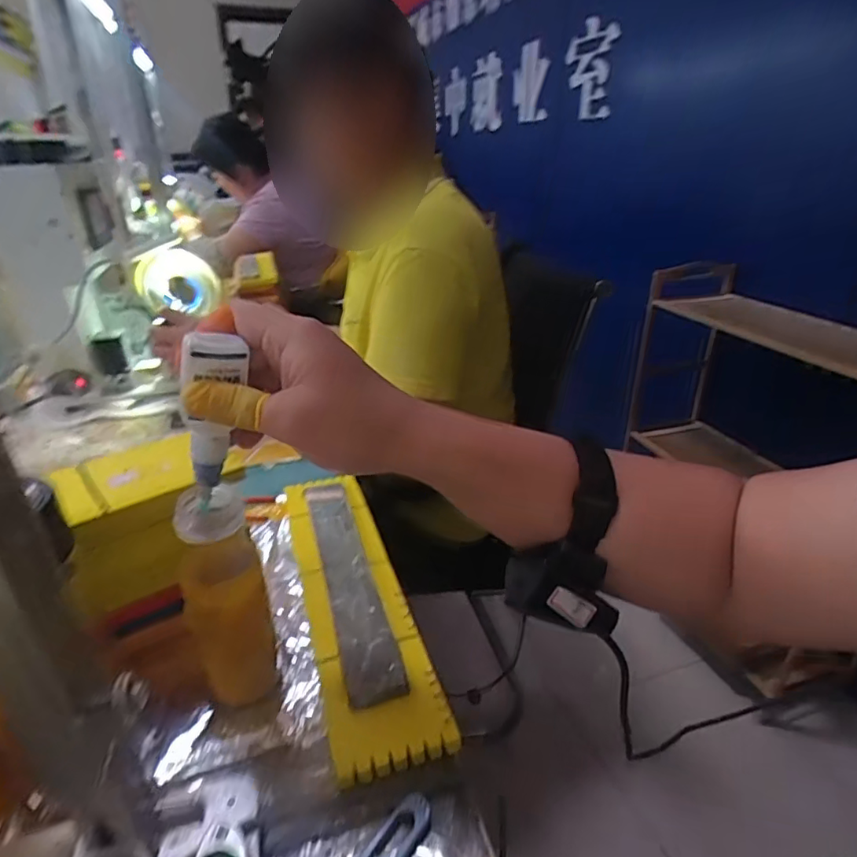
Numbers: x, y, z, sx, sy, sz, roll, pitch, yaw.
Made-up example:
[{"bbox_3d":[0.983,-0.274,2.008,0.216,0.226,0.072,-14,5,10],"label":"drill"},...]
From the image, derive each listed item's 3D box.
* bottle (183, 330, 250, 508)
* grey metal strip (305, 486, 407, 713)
[{"bbox_3d":[-0.127,-0.002,0.325,0.029,0.107,0.021,5,25,-19],"label":"bottle"},{"bbox_3d":[-0.075,0.125,0.500,0.044,0.006,0.276,-9,28,-16],"label":"grey metal strip"}]

